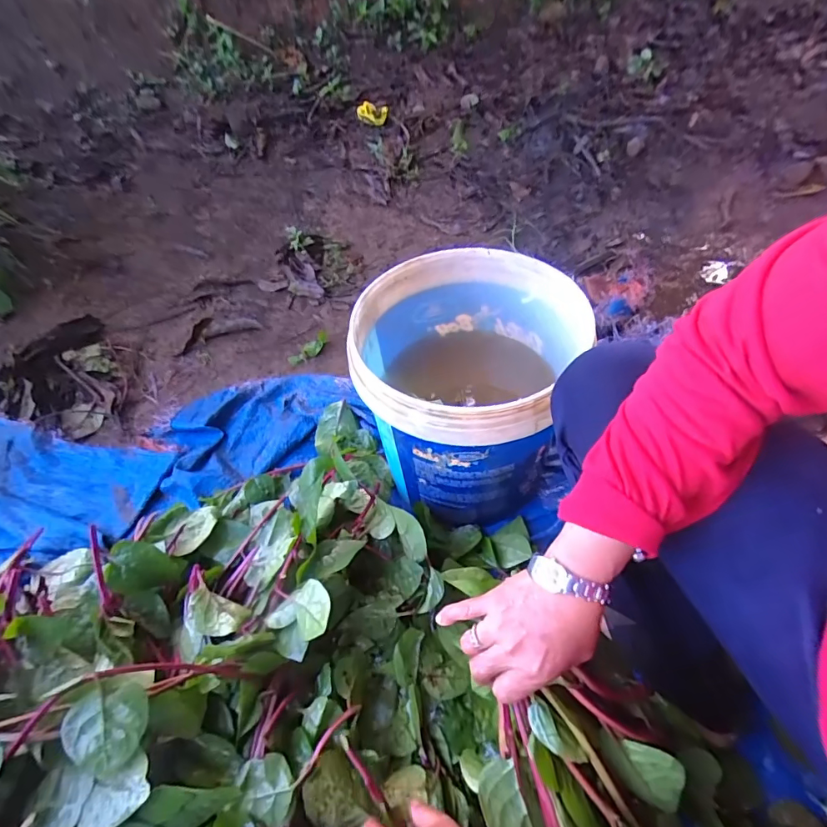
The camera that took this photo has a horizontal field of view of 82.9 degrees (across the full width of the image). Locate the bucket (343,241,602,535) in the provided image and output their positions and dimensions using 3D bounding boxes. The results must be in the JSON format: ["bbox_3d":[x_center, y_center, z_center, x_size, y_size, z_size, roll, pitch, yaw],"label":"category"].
[{"bbox_3d":[0.063,-0.031,0.682,0.281,0.288,0.298,-2,51,3],"label":"bucket"}]

